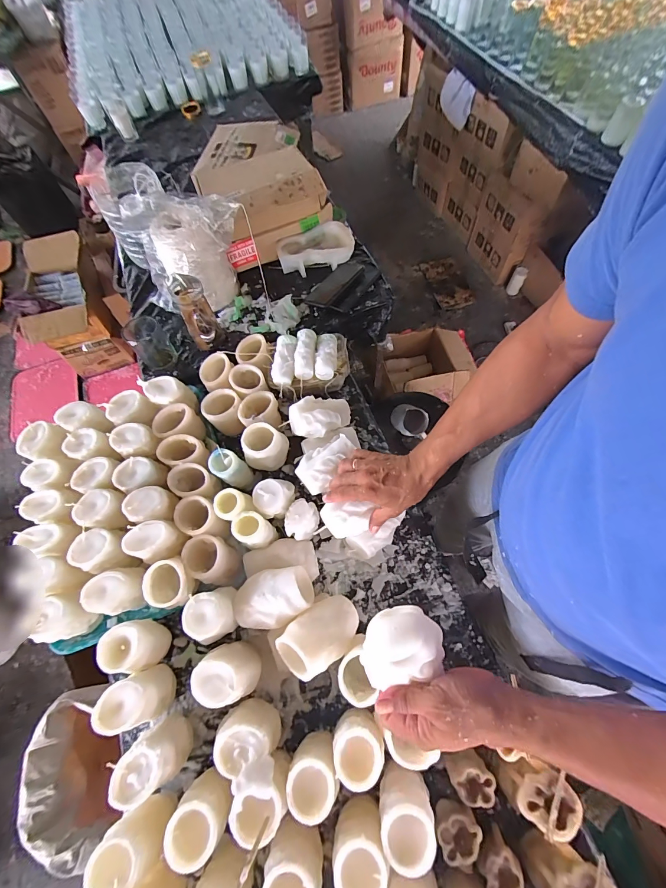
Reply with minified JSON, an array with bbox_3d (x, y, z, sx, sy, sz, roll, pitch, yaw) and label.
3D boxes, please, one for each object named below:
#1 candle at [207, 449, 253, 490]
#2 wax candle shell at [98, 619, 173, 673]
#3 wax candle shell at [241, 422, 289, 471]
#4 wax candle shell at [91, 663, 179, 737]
[{"bbox_3d":[-0.186,0.050,0.633,0.050,0.098,0.047,-1,65,3],"label":"candle"},{"bbox_3d":[-0.291,0.299,0.508,0.066,0.080,0.067,-7,65,0],"label":"wax candle shell"},{"bbox_3d":[-0.122,0.012,0.641,0.072,0.093,0.077,8,66,7],"label":"wax candle shell"},{"bbox_3d":[-0.274,0.362,0.483,0.073,0.087,0.067,-27,67,-9],"label":"wax candle shell"}]

